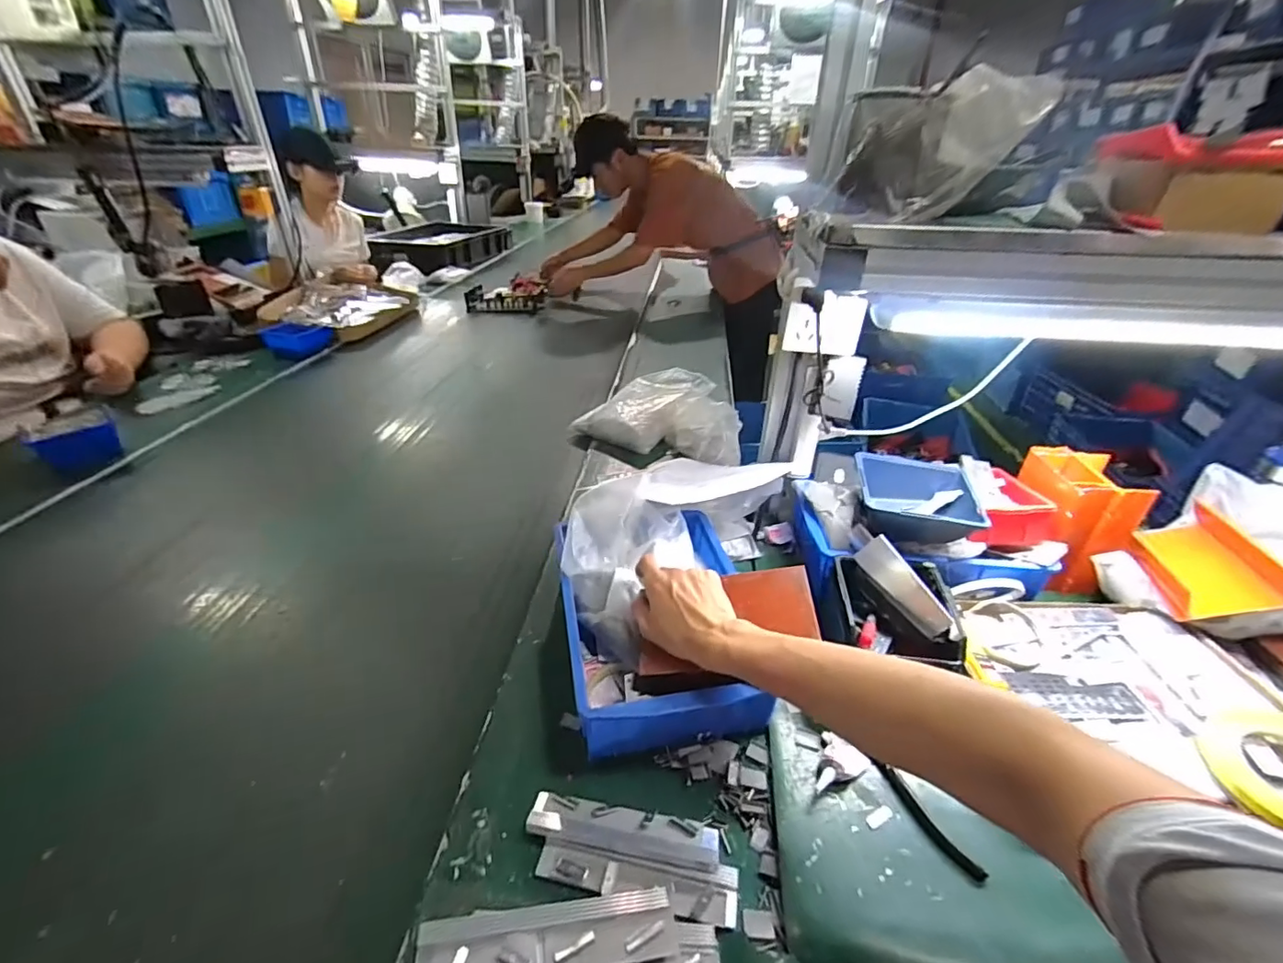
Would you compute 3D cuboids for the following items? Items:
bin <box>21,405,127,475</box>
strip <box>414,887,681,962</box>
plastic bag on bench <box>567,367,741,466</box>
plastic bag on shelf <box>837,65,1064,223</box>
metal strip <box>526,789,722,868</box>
[{"bbox_3d":[-1.003,-0.070,0.973,0.137,0.063,0.121,29,40,36],"label":"bin"},{"bbox_3d":[-0.067,0.329,0.394,0.181,0.015,0.046,-3,32,-9],"label":"strip"},{"bbox_3d":[0.055,-0.156,1.115,0.328,0.099,0.248,12,33,16],"label":"plastic bag on bench"},{"bbox_3d":[0.258,-0.289,0.480,0.148,0.101,0.046,12,33,16],"label":"plastic bag on shelf"},{"bbox_3d":[-0.015,0.299,0.469,0.161,0.016,0.033,6,31,6],"label":"metal strip"}]

